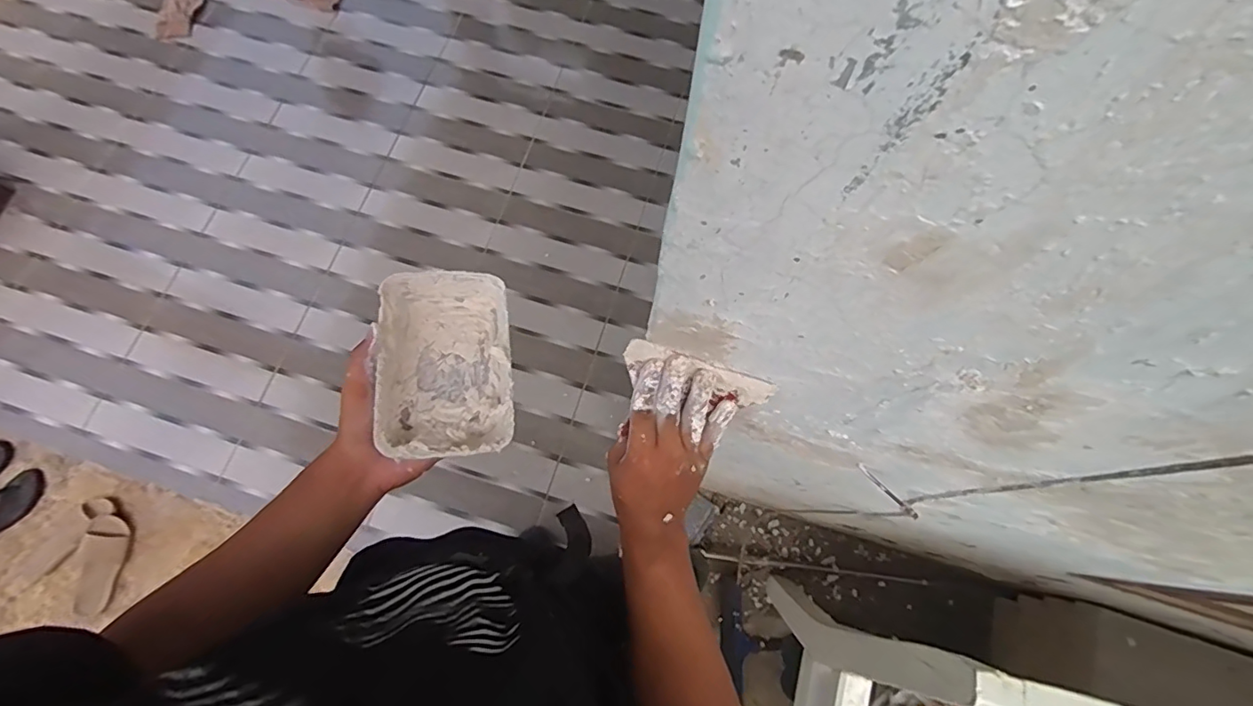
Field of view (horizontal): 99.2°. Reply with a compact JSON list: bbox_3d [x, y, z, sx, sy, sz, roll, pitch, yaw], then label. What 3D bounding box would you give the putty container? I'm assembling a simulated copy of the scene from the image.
[{"bbox_3d":[-0.164,0.010,0.490,0.107,0.054,0.174,-7,67,-4],"label":"putty container"}]

